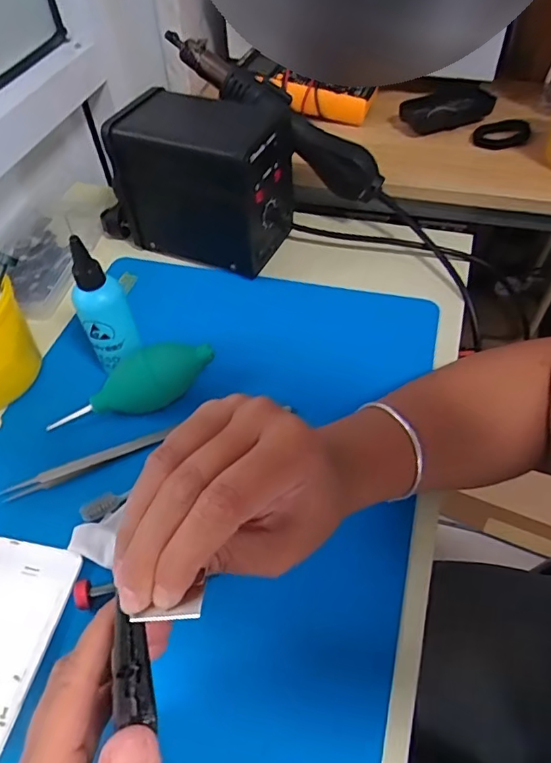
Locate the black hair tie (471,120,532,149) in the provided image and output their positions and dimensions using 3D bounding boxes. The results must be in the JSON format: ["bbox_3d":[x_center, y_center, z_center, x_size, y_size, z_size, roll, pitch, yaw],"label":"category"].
[{"bbox_3d":[0.264,-0.289,0.618,0.061,0.012,0.067,17,54,17],"label":"black hair tie"}]

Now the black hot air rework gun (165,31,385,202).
[{"bbox_3d":[0.000,-0.268,0.529,0.252,0.049,0.030,35,56,-6],"label":"black hot air rework gun"}]

